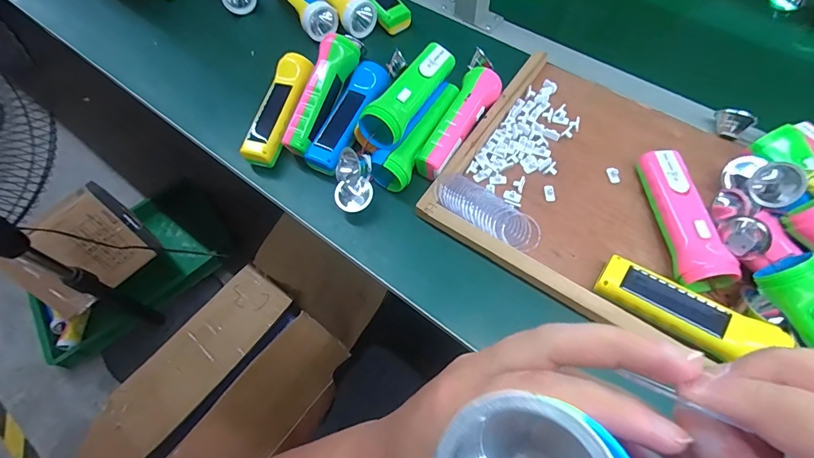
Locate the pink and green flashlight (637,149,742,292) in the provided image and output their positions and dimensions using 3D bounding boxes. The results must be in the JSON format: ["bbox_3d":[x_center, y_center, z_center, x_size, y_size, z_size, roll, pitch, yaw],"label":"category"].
[{"bbox_3d":[0.293,-0.014,0.429,0.055,0.041,0.156,-2,63,3],"label":"pink and green flashlight"}]

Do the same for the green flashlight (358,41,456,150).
[{"bbox_3d":[0.005,-0.164,0.480,0.045,0.053,0.154,27,68,16],"label":"green flashlight"}]

